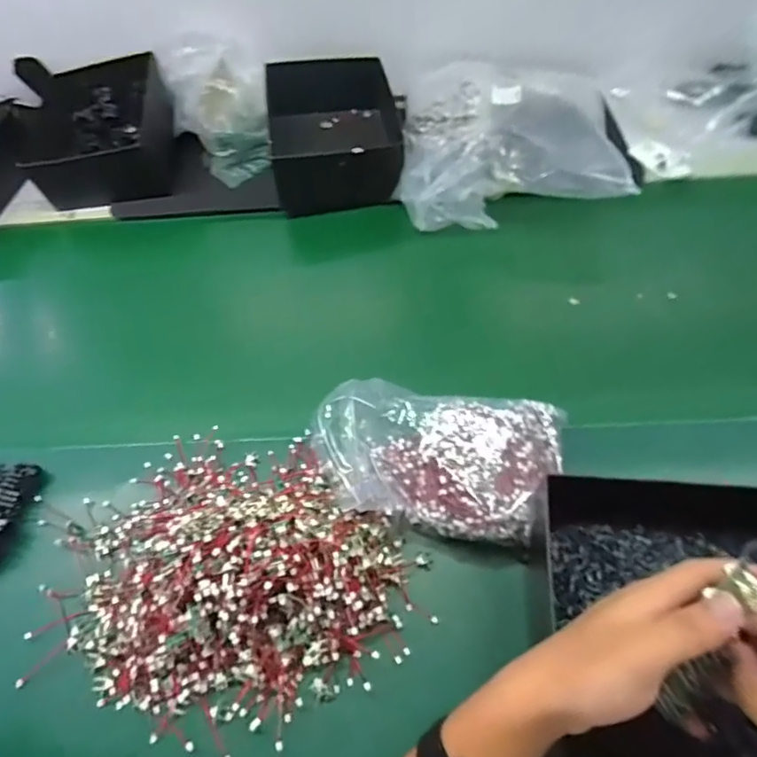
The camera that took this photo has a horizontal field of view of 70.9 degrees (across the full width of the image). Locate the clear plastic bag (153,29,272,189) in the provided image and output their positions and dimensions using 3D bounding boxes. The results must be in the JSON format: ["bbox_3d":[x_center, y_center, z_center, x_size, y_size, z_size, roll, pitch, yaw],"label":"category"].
[{"bbox_3d":[-0.246,-0.423,0.842,0.154,0.168,0.182,-19,55,-8],"label":"clear plastic bag"}]

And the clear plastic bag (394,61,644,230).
[{"bbox_3d":[0.181,-0.326,0.755,0.284,0.095,0.269,1,54,7],"label":"clear plastic bag"}]

